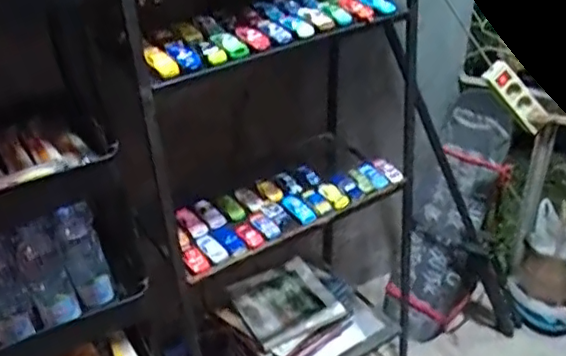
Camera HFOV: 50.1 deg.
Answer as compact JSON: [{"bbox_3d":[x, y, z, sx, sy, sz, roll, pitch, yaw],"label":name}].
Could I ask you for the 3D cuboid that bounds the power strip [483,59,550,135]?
[{"bbox_3d":[0.518,-0.176,1.346,0.179,0.060,0.034,49,44,-5],"label":"power strip"}]

